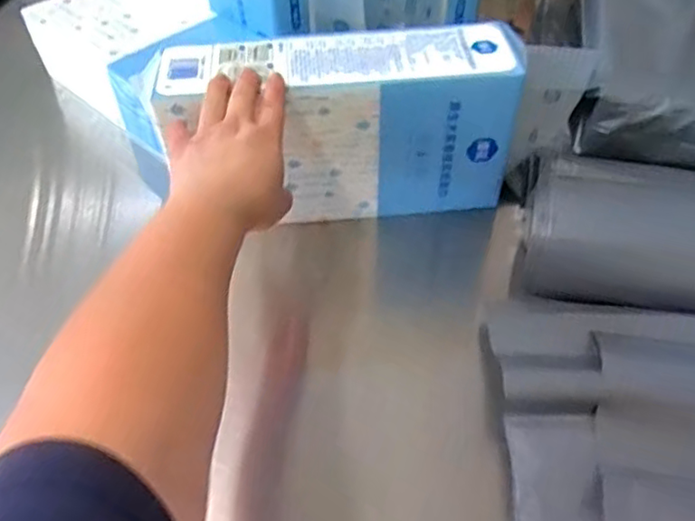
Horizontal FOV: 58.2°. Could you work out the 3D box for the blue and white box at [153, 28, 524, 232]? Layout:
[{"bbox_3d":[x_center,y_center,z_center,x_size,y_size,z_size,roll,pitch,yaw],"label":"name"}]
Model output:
[{"bbox_3d":[-0.004,-0.124,0.605,0.310,0.160,0.083,-6,47,-2],"label":"blue and white box"}]

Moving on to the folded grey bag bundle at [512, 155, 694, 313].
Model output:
[{"bbox_3d":[0.296,-0.015,0.534,0.279,0.085,0.097,8,49,11],"label":"folded grey bag bundle"}]

